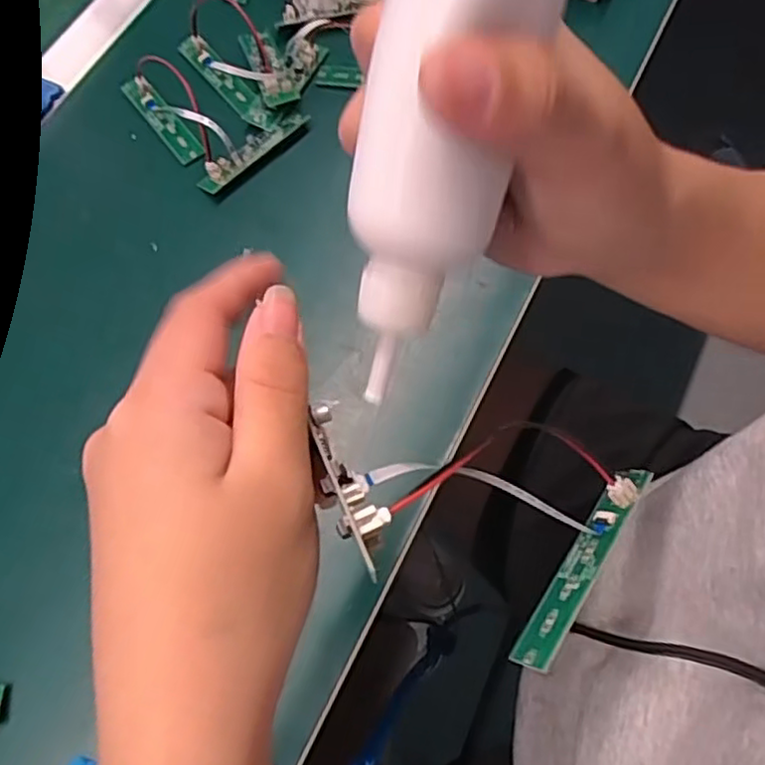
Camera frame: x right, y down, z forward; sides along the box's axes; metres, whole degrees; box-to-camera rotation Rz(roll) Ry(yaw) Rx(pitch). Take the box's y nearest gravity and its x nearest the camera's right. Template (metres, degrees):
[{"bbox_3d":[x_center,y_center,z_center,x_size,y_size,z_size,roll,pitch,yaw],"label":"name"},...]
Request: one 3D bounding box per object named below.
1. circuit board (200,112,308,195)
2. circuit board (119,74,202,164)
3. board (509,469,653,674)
[{"bbox_3d":[-0.083,-0.150,0.436,0.017,0.010,0.081,42,73,16],"label":"circuit board"},{"bbox_3d":[-0.146,-0.177,0.450,0.019,0.010,0.084,-36,72,-14],"label":"circuit board"},{"bbox_3d":[0.070,0.062,0.240,0.015,0.009,0.082,7,53,52],"label":"board"}]

